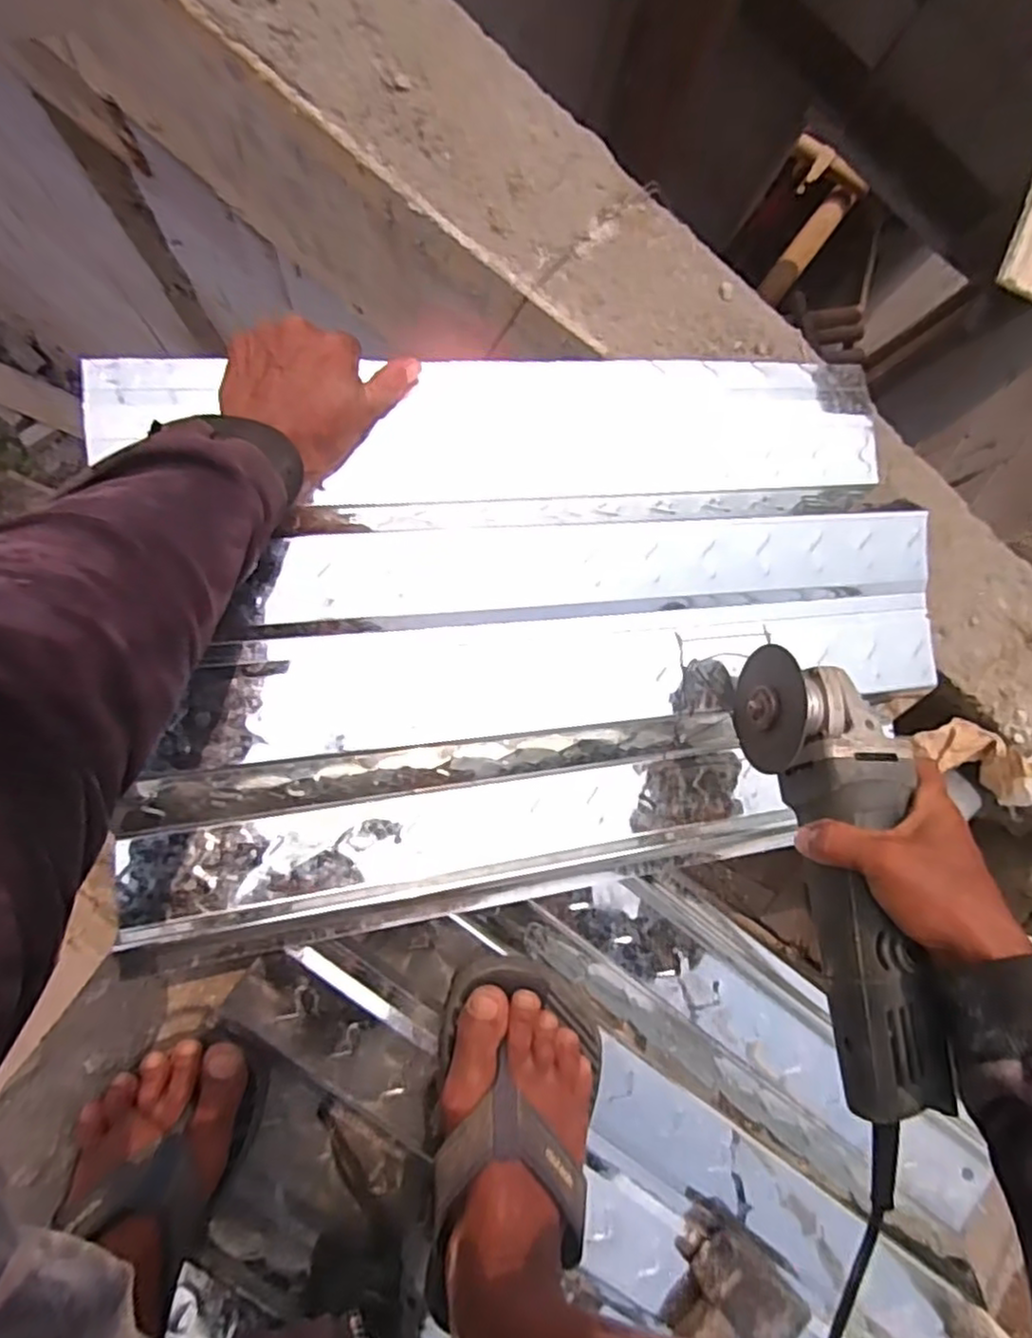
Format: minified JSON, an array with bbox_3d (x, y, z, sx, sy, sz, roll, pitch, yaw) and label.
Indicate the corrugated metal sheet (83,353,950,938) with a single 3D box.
[{"bbox_3d":[0.033,-0.036,0.488,0.574,0.061,0.377,-5,89,-14],"label":"corrugated metal sheet"}]

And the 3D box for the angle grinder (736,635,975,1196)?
[{"bbox_3d":[0.217,0.143,0.424,0.100,0.072,0.317,-2,75,-8],"label":"angle grinder"}]

